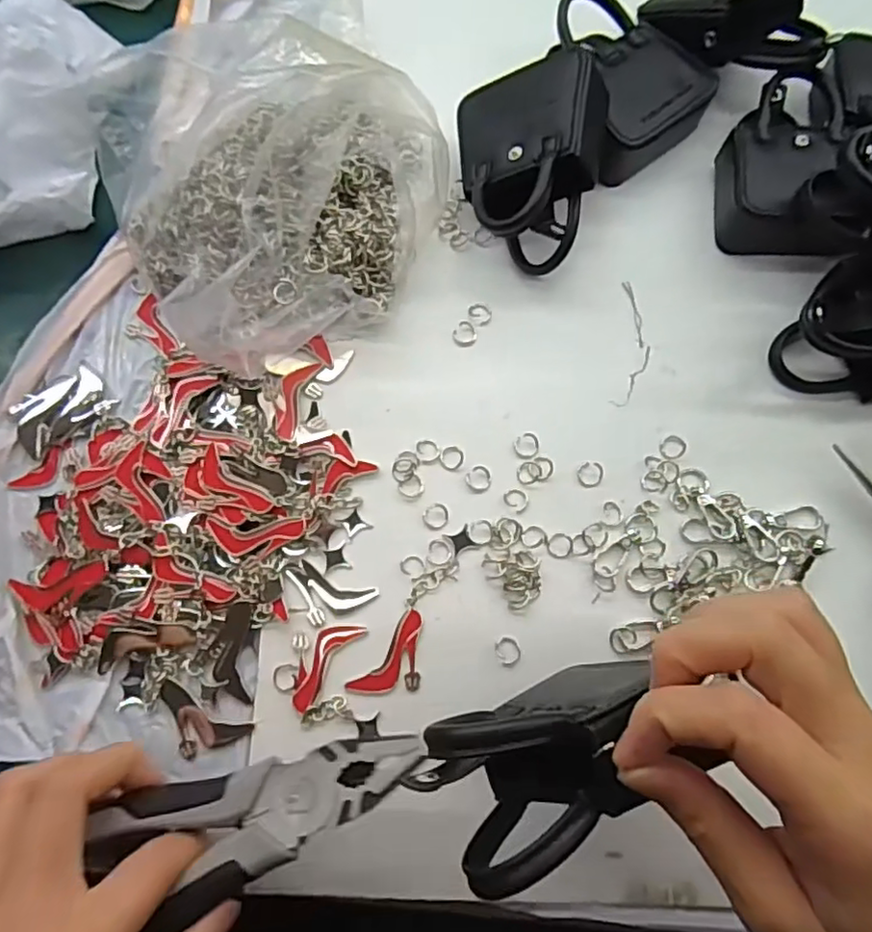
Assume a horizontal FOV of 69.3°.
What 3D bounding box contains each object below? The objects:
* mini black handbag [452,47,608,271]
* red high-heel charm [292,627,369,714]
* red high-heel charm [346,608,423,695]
[{"bbox_3d":[0.055,-0.161,0.339,0.076,0.048,0.102,-8,72,32],"label":"mini black handbag"},{"bbox_3d":[-0.057,0.090,0.298,0.025,0.004,0.046,35,77,10],"label":"red high-heel charm"},{"bbox_3d":[-0.017,0.093,0.297,0.026,0.004,0.047,39,78,11],"label":"red high-heel charm"}]

